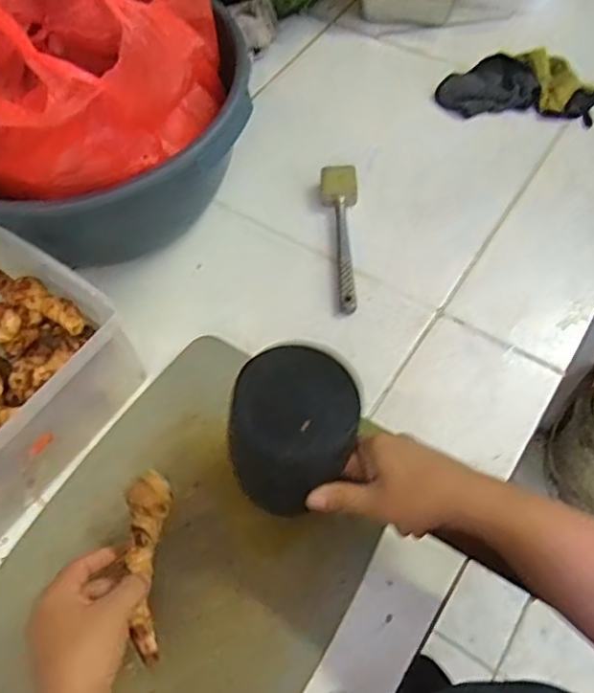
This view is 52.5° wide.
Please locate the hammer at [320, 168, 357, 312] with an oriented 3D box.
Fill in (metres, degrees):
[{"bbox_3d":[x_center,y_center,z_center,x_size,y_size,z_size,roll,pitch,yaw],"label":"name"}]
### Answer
[{"bbox_3d":[0.054,-0.131,0.706,0.044,0.029,0.202,-2,59,1],"label":"hammer"}]

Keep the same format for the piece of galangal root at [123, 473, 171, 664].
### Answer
[{"bbox_3d":[-0.121,0.175,0.487,0.036,0.030,0.141,-6,65,-1],"label":"piece of galangal root"}]

